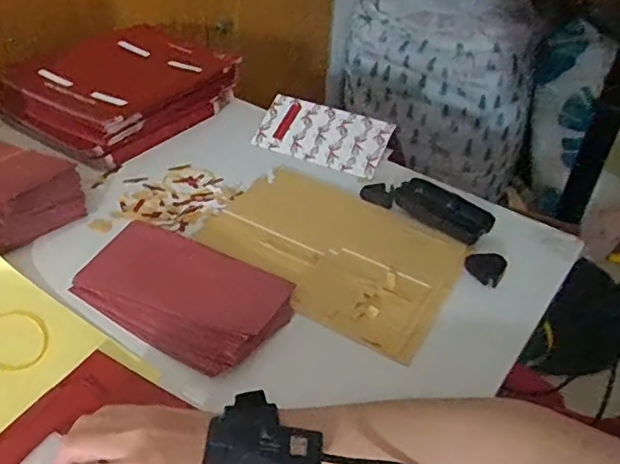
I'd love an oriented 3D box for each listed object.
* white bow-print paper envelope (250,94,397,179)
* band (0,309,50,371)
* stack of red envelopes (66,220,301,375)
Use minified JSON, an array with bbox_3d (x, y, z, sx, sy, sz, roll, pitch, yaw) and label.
[{"bbox_3d":[0.016,-0.130,0.765,0.174,0.009,0.082,20,74,19],"label":"white bow-print paper envelope"},{"bbox_3d":[-0.248,0.090,0.482,0.066,0.006,0.054,27,43,27],"label":"band"},{"bbox_3d":[-0.112,0.050,0.531,0.197,0.023,0.124,23,41,23],"label":"stack of red envelopes"}]

